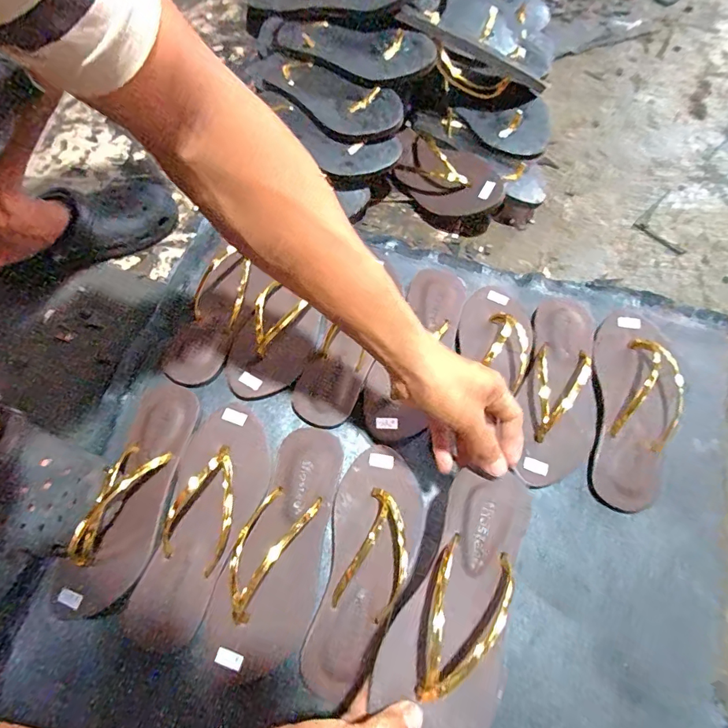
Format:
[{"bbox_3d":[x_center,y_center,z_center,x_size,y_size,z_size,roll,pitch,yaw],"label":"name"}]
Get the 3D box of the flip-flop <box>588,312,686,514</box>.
[{"bbox_3d":[0.313,0.044,0.499,0.102,0.039,0.238,8,68,2],"label":"flip-flop"}]

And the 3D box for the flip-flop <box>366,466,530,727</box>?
[{"bbox_3d":[0.080,0.192,0.348,0.091,0.035,0.216,23,65,8],"label":"flip-flop"}]

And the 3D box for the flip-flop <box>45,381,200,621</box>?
[{"bbox_3d":[-0.239,0.130,0.441,0.083,0.039,0.238,13,68,7],"label":"flip-flop"}]

